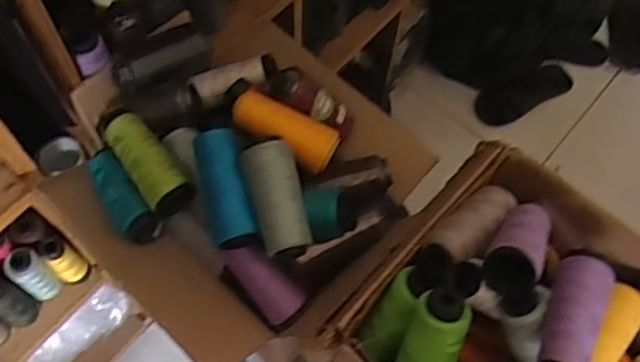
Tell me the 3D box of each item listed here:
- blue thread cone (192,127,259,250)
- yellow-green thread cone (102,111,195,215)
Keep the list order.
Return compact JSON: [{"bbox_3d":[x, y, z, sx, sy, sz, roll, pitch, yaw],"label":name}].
[{"bbox_3d":[-0.088,0.006,0.612,0.048,0.039,0.114,-13,64,-9],"label":"blue thread cone"},{"bbox_3d":[-0.172,-0.021,0.641,0.052,0.046,0.119,-36,90,-19],"label":"yellow-green thread cone"}]

